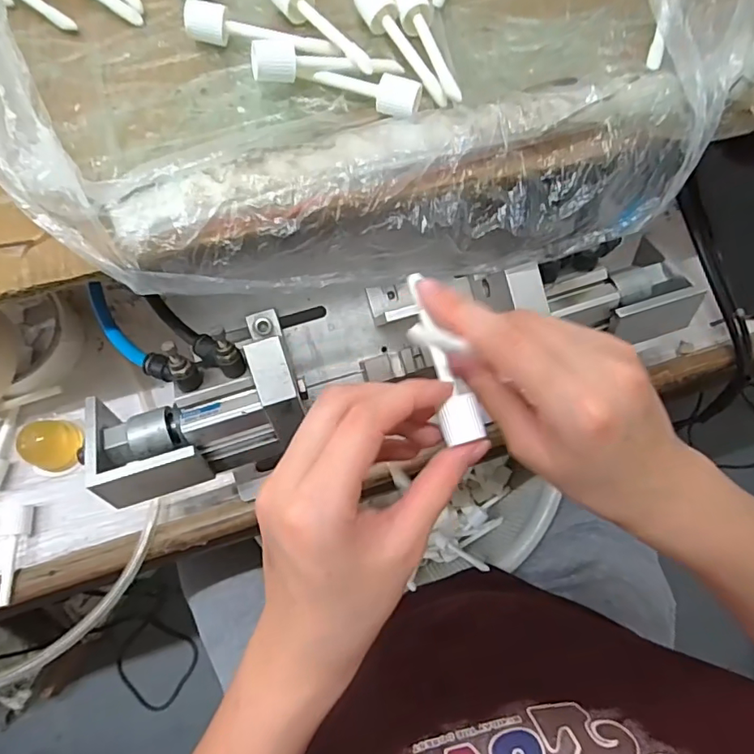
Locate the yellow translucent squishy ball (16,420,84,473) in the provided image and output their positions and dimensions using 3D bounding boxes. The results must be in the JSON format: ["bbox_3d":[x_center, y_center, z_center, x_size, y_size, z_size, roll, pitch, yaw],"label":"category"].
[{"bbox_3d":[-0.227,0.047,0.359,0.030,0.032,0.034,19,76,3],"label":"yellow translucent squishy ball"}]

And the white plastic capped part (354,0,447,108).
[{"bbox_3d":[0.012,-0.184,0.285,0.019,0.016,0.082,-24,78,-7],"label":"white plastic capped part"}]

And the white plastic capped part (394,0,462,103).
[{"bbox_3d":[0.028,-0.185,0.288,0.017,0.013,0.085,-16,77,-5],"label":"white plastic capped part"}]

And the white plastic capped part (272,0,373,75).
[{"bbox_3d":[-0.028,-0.193,0.286,0.018,0.016,0.083,-43,81,-11],"label":"white plastic capped part"}]

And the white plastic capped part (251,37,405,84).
[{"bbox_3d":[-0.024,-0.167,0.274,0.082,0.015,0.018,-11,72,-20],"label":"white plastic capped part"}]

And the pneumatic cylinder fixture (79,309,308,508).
[{"bbox_3d":[-0.111,0.015,0.304,0.131,0.061,0.084,-24,78,-7],"label":"pneumatic cylinder fixture"}]

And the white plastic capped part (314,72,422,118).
[{"bbox_3d":[-0.005,-0.152,0.273,0.057,0.016,0.015,22,77,4],"label":"white plastic capped part"}]

